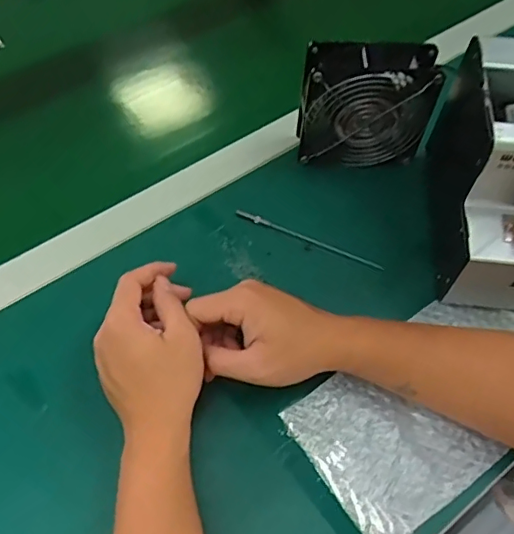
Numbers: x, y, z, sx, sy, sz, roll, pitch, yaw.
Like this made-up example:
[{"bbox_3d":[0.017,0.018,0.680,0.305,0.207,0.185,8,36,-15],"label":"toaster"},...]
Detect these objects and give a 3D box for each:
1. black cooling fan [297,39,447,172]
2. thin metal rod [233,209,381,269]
[{"bbox_3d":[0.102,-0.150,0.541,0.120,0.121,0.040,3,58,-1],"label":"black cooling fan"},{"bbox_3d":[0.048,-0.028,0.533,0.147,0.007,0.010,23,60,11],"label":"thin metal rod"}]

